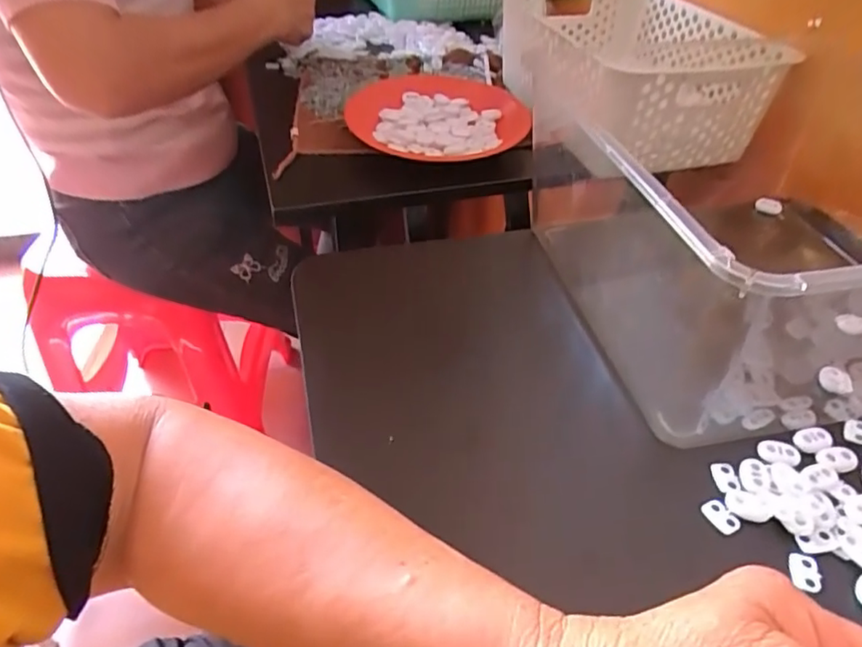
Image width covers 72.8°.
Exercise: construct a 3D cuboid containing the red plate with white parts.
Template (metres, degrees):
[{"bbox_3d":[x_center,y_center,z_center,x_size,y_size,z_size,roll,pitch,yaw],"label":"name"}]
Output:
[{"bbox_3d":[0.005,-0.230,0.634,0.187,0.038,0.190,-13,44,-16],"label":"red plate with white parts"}]

